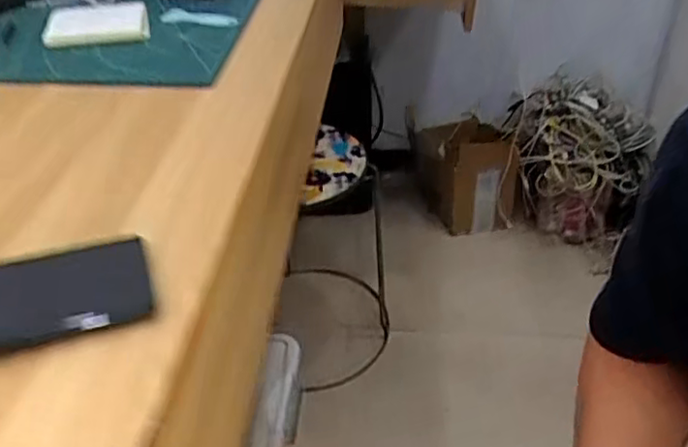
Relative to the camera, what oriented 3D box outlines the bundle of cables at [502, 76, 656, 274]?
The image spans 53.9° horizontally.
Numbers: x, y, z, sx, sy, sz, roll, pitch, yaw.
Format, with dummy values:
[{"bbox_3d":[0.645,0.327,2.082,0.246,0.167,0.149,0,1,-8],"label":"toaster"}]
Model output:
[{"bbox_3d":[0.529,-0.132,1.563,0.340,0.285,0.207,21,43,27],"label":"bundle of cables"}]

